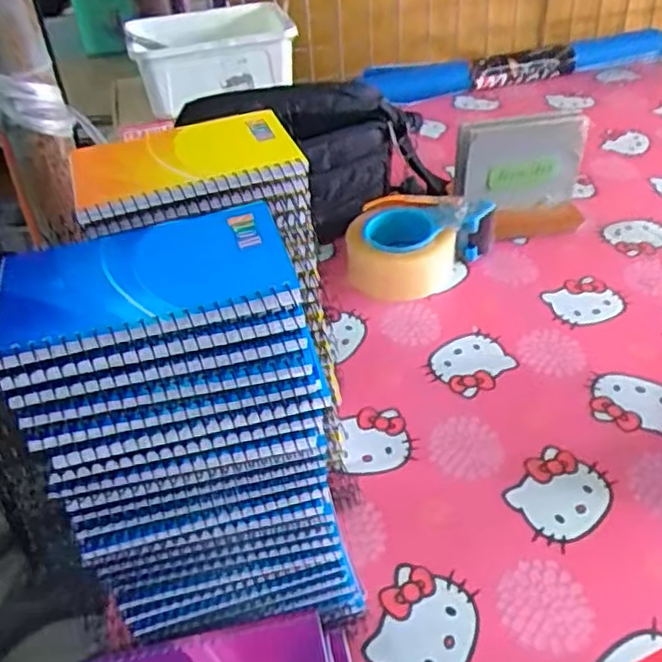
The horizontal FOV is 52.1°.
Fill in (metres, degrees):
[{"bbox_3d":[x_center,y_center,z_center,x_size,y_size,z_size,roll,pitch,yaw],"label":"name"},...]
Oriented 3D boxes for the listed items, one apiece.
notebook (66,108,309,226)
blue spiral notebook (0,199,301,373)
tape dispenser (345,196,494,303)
[{"bbox_3d":[-0.091,-0.108,0.415,0.129,0.013,0.100,-15,41,-12],"label":"notebook"},{"bbox_3d":[-0.087,-0.028,0.317,0.129,0.011,0.088,-13,41,-9],"label":"blue spiral notebook"},{"bbox_3d":[0.094,-0.097,0.767,0.143,0.060,0.117,7,42,14],"label":"tape dispenser"}]

